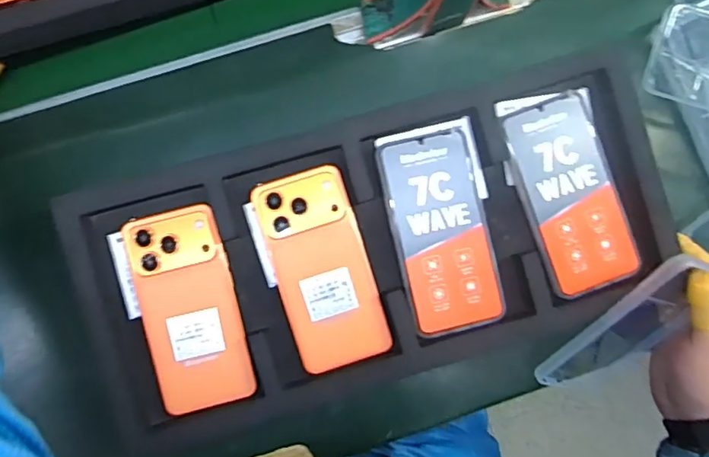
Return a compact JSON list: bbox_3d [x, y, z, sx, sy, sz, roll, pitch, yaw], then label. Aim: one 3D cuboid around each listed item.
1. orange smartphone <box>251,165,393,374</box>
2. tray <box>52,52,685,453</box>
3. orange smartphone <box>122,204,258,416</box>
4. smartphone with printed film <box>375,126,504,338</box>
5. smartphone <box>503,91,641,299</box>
[{"bbox_3d":[-0.027,0.033,0.442,0.077,0.011,0.160,-17,86,-3],"label":"orange smartphone"},{"bbox_3d":[0.015,0.023,0.454,0.494,0.045,0.235,-14,86,-3],"label":"tray"},{"bbox_3d":[-0.134,0.066,0.438,0.076,0.014,0.160,-14,86,-3],"label":"orange smartphone"},{"bbox_3d":[0.073,0.004,0.444,0.076,0.009,0.163,-13,86,-3],"label":"smartphone with printed film"},{"bbox_3d":[0.184,-0.027,0.452,0.074,0.013,0.159,-18,86,-3],"label":"smartphone"}]

